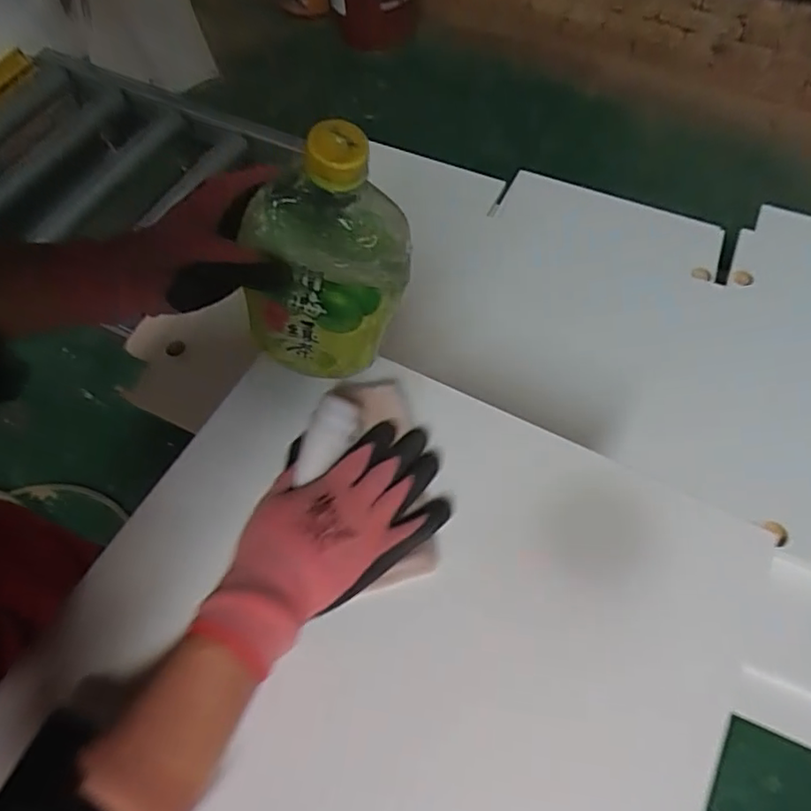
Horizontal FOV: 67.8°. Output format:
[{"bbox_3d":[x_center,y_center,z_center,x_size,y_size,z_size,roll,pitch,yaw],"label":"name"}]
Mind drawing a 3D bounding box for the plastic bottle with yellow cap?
[{"bbox_3d":[-0.045,-0.084,0.360,0.075,0.178,0.079,-31,64,-32],"label":"plastic bottle with yellow cap"}]

